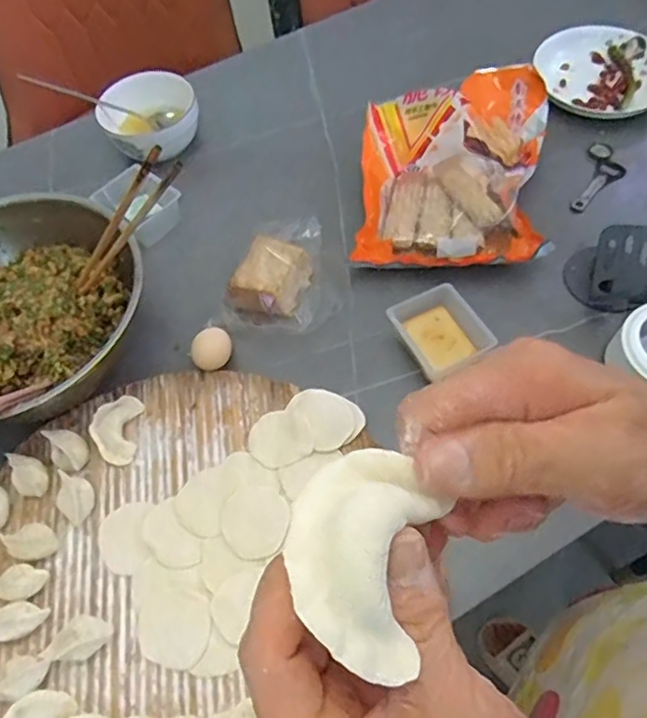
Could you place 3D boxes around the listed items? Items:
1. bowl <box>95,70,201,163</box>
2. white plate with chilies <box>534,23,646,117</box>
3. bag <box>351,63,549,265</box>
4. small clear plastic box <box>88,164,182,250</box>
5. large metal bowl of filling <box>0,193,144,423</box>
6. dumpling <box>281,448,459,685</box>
[{"bbox_3d":[-0.222,-0.311,0.791,0.126,0.069,0.113,-29,61,-12],"label":"bowl"},{"bbox_3d":[0.373,-0.381,0.796,0.177,0.029,0.167,19,62,16],"label":"white plate with chilies"},{"bbox_3d":[0.147,-0.219,0.688,0.203,0.084,0.243,5,59,8],"label":"bag"},{"bbox_3d":[-0.222,-0.186,0.727,0.093,0.048,0.071,30,66,21],"label":"small clear plastic box"},{"bbox_3d":[-0.317,-0.050,0.620,0.258,0.085,0.239,-2,59,4],"label":"large metal bowl of filling"},{"bbox_3d":[0.012,0.053,0.170,0.043,0.018,0.058,19,62,16],"label":"dumpling"}]

